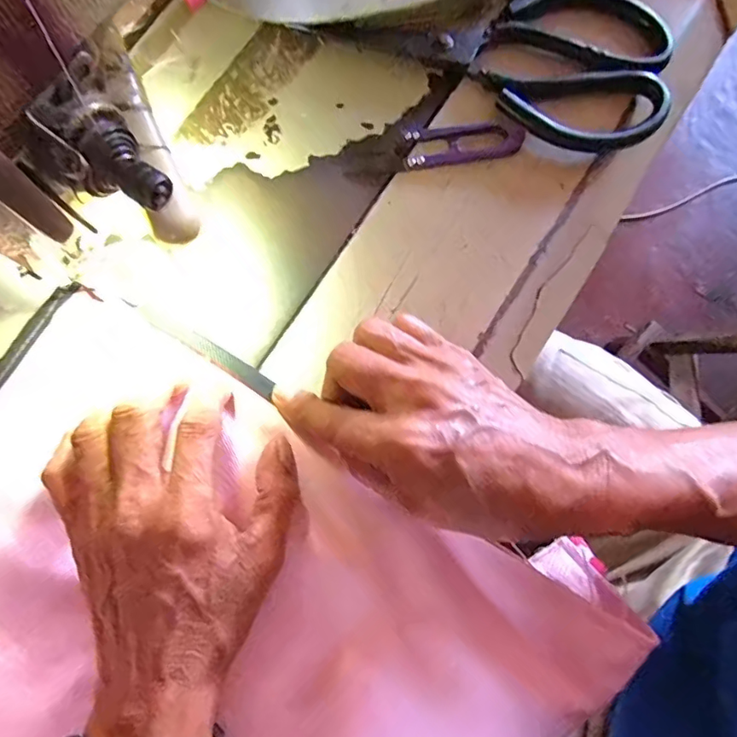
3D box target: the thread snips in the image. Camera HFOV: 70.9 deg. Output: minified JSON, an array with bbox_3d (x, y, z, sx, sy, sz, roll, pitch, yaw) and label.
[{"bbox_3d":[0.037,-0.128,0.298,0.102,0.005,0.026,-5,79,0],"label":"thread snips"}]

